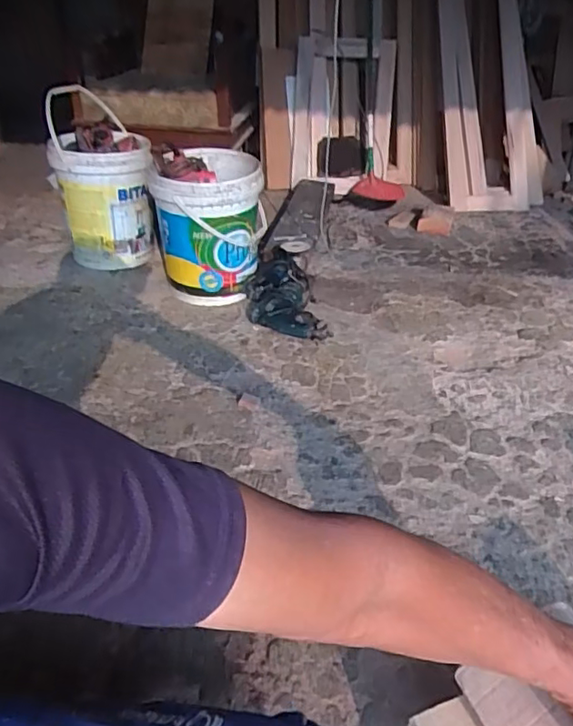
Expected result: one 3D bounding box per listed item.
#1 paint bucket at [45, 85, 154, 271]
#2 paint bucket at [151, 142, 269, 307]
[{"bbox_3d":[-0.577,-0.538,1.801,0.269,0.432,0.314,-10,35,-18],"label":"paint bucket"},{"bbox_3d":[-0.218,-0.380,1.637,0.302,0.380,0.280,2,33,-1],"label":"paint bucket"}]

